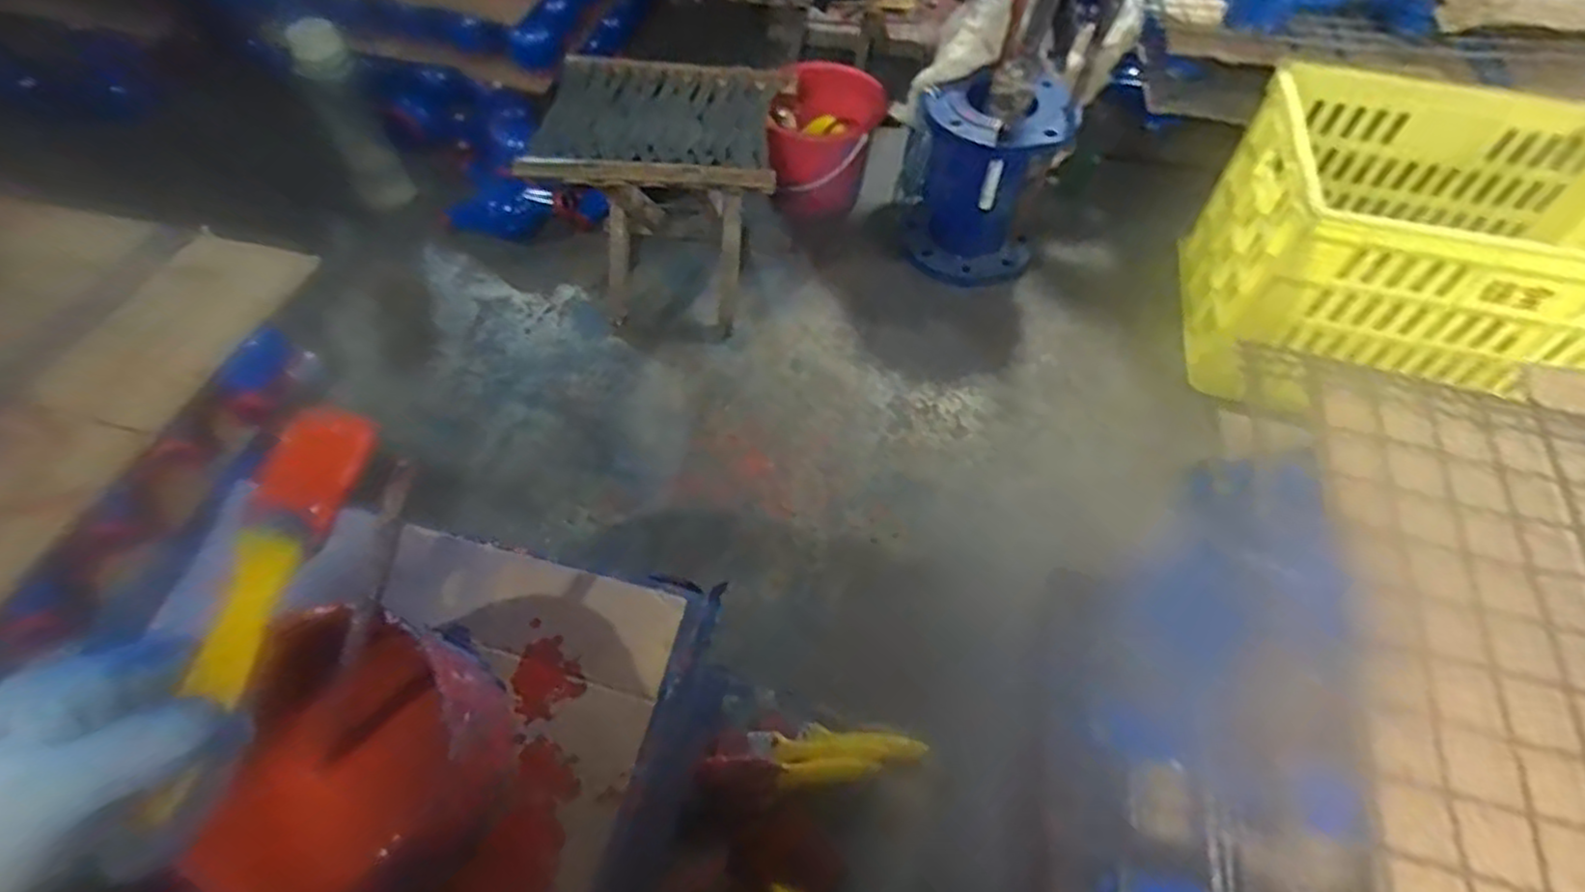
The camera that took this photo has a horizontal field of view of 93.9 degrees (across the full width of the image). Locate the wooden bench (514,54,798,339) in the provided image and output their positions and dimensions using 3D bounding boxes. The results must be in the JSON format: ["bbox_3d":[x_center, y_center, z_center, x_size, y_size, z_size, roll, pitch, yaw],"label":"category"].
[{"bbox_3d":[-0.165,-0.340,1.040,0.304,0.271,0.233,7,55,3],"label":"wooden bench"}]

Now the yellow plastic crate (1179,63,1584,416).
[{"bbox_3d":[0.834,-0.243,0.976,0.500,0.308,0.336,15,56,8],"label":"yellow plastic crate"}]

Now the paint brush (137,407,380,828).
[{"bbox_3d":[-0.221,0.059,0.307,0.028,0.024,0.169,4,61,3],"label":"paint brush"}]

